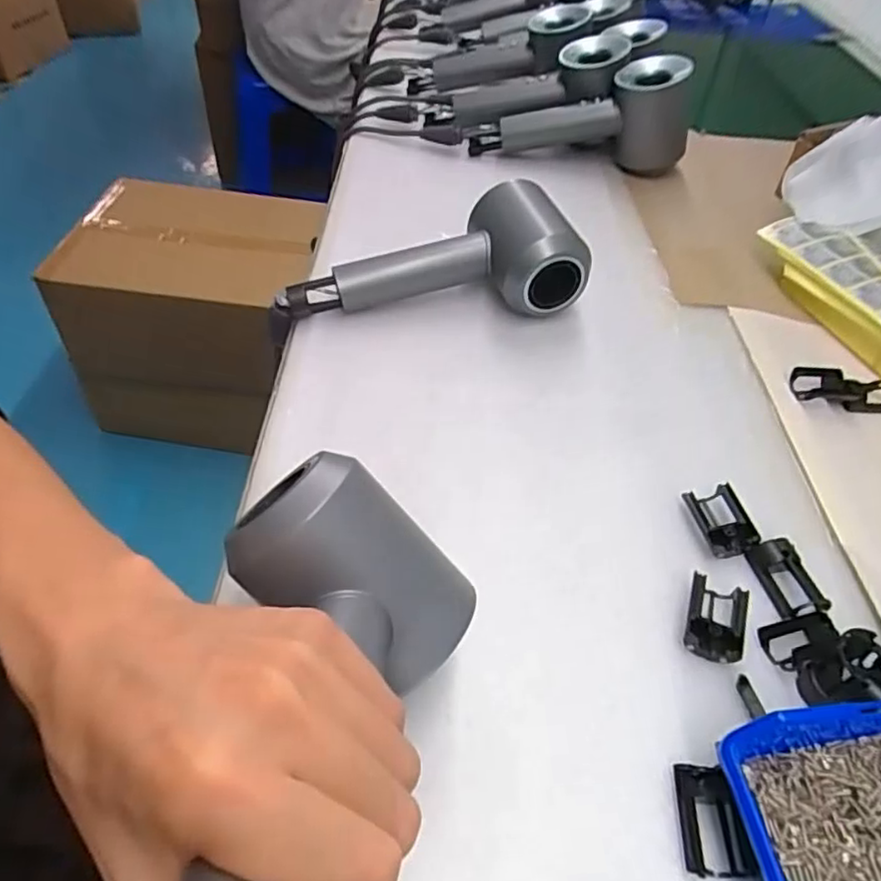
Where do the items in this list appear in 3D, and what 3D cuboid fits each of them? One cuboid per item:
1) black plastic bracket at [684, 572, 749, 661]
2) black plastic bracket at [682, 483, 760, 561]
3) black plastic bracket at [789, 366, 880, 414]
[{"bbox_3d":[0.151,0.099,0.347,0.030,0.014,0.045,20,50,14],"label":"black plastic bracket"},{"bbox_3d":[0.173,0.051,0.389,0.032,0.016,0.045,-5,48,-8],"label":"black plastic bracket"},{"bbox_3d":[0.314,-0.038,0.488,0.093,0.017,0.027,8,46,-14],"label":"black plastic bracket"}]

